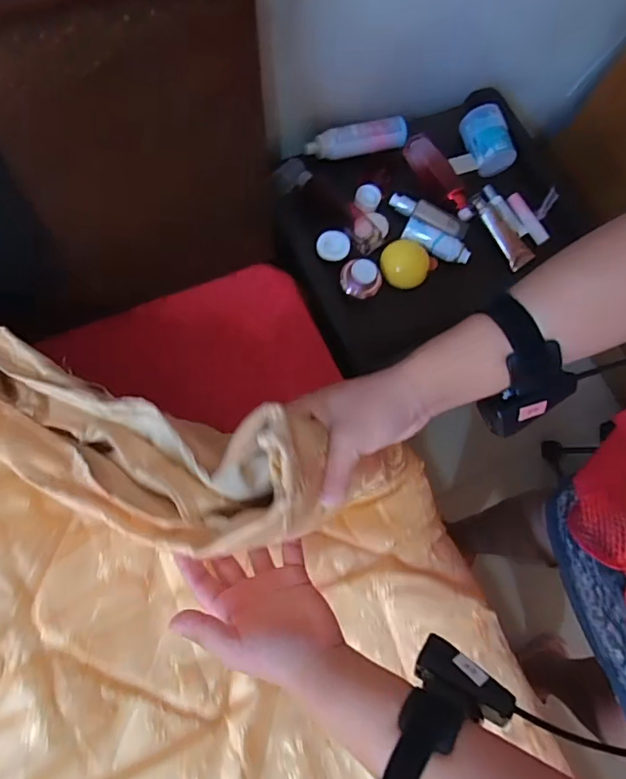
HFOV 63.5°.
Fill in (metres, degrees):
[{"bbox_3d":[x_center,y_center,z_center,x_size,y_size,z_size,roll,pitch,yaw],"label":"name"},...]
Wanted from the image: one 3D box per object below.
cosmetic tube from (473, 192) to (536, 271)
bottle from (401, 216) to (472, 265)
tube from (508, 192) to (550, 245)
[{"bbox_3d":[0.291,-0.247,0.778,0.045,0.027,0.127,-28,80,-15],"label":"cosmetic tube"},{"bbox_3d":[0.183,-0.217,0.746,0.103,0.020,0.035,25,72,-1],"label":"bottle"},{"bbox_3d":[0.337,-0.268,0.792,0.024,0.016,0.089,-34,89,-13],"label":"tube"}]

